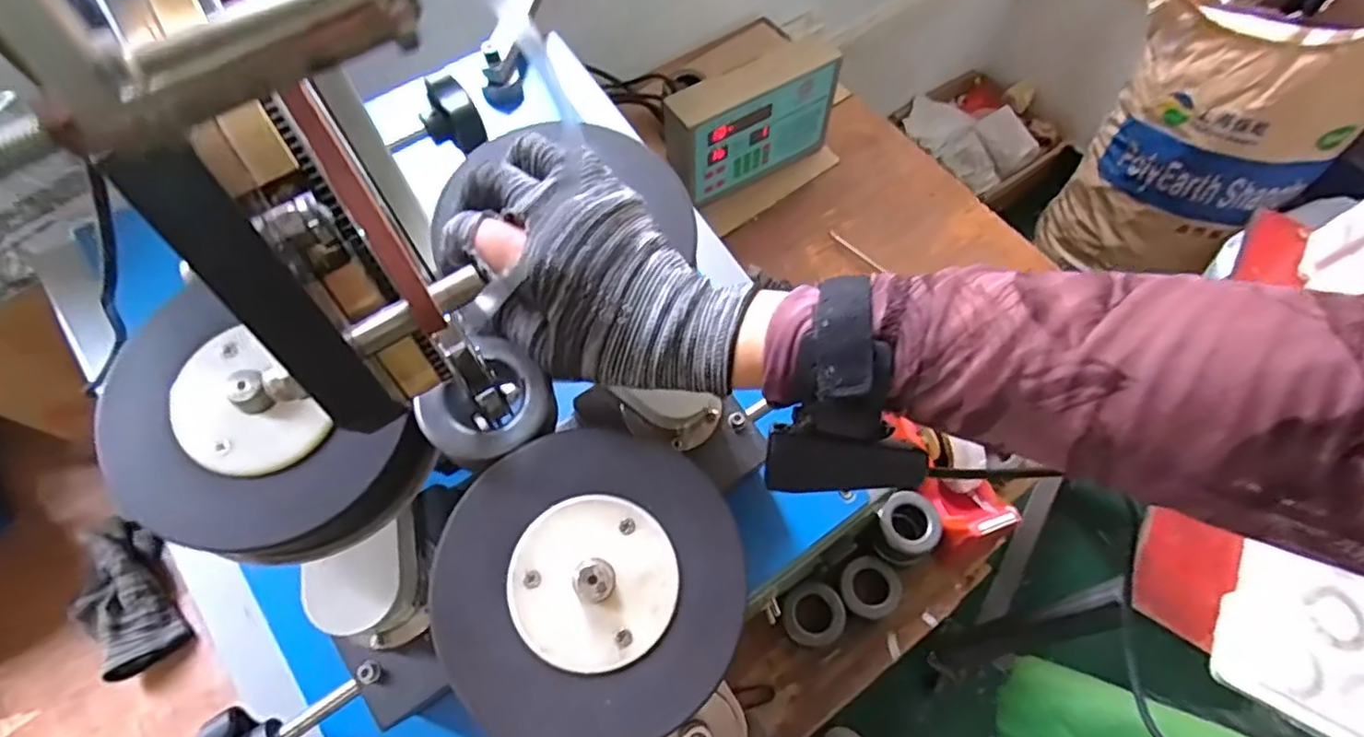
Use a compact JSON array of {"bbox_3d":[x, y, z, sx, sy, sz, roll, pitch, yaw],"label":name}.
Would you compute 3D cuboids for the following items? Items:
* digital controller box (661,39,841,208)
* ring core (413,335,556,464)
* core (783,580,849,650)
[{"bbox_3d":[0.087,-0.314,0.852,0.224,0.154,0.068,-28,67,-14],"label":"digital controller box"},{"bbox_3d":[-0.089,0.016,0.301,0.052,0.015,0.055,0,64,-1],"label":"ring core"},{"bbox_3d":[0.128,0.243,0.646,0.059,0.032,0.056,0,64,-1],"label":"core"}]

